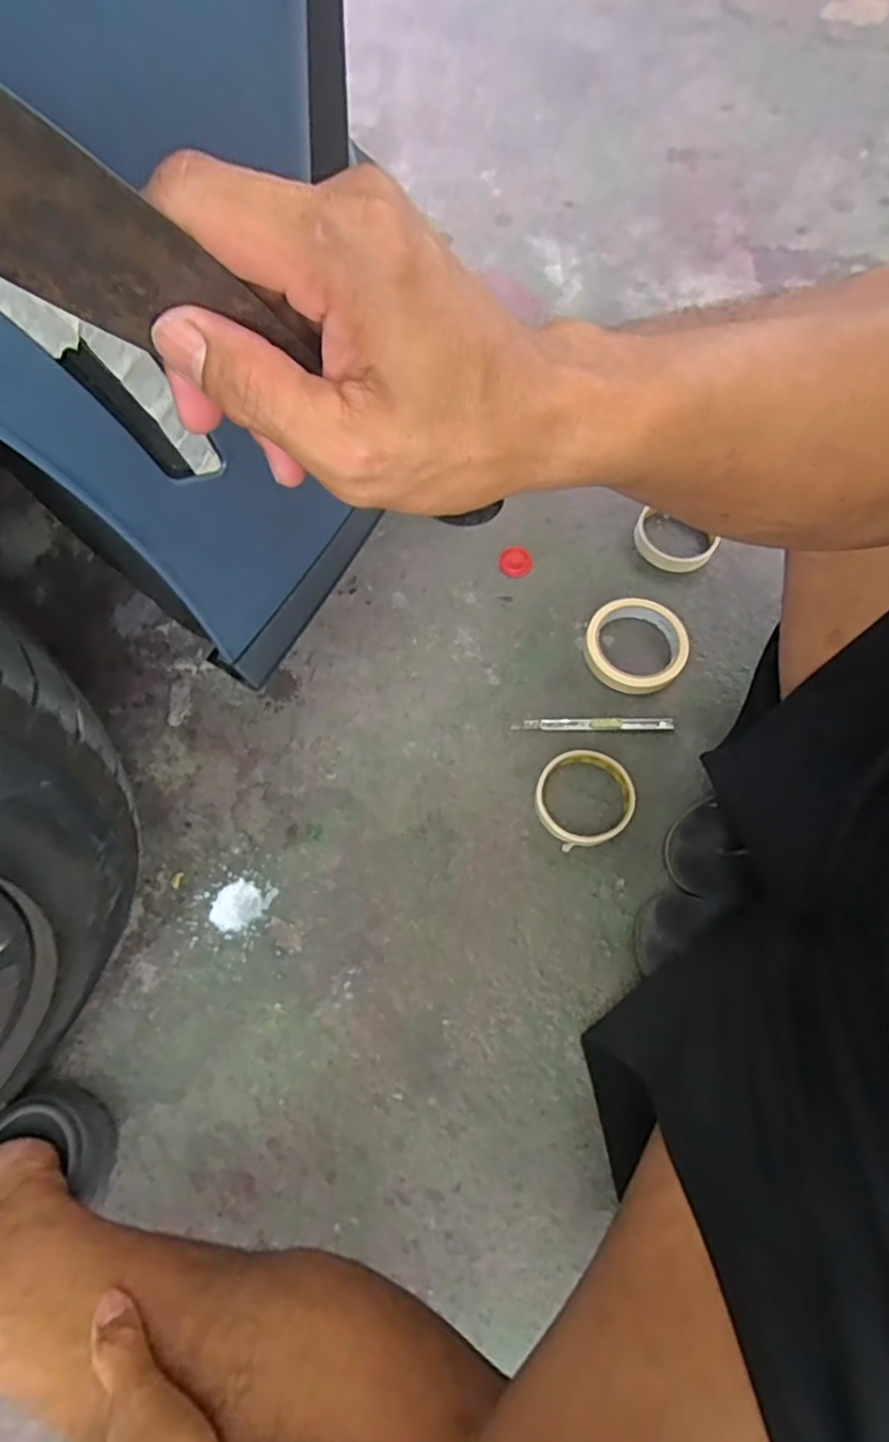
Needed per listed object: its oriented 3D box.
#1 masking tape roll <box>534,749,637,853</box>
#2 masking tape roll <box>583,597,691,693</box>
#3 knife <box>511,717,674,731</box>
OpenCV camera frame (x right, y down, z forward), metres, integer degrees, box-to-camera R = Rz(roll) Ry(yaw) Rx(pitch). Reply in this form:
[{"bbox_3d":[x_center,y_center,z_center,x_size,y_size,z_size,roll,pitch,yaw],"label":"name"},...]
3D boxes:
[{"bbox_3d":[0.125,0.070,0.566,0.088,0.020,0.084,-1,68,1],"label":"masking tape roll"},{"bbox_3d":[0.192,-0.076,0.629,0.097,0.023,0.097,-1,68,1],"label":"masking tape roll"},{"bbox_3d":[0.144,0.002,0.607,0.153,0.004,0.013,0,68,2],"label":"knife"}]

